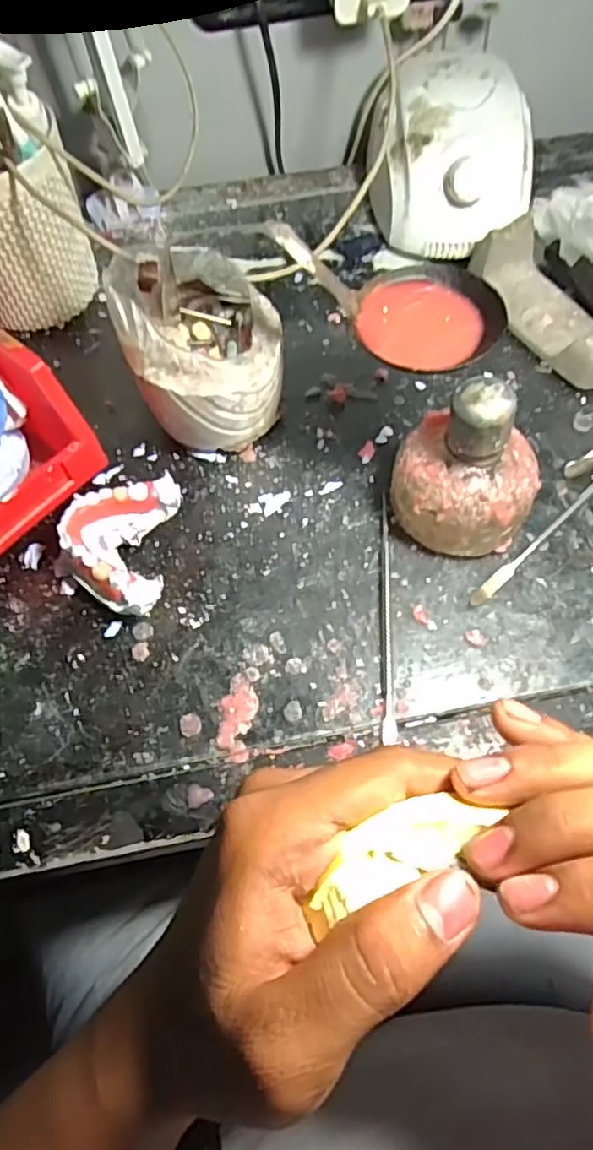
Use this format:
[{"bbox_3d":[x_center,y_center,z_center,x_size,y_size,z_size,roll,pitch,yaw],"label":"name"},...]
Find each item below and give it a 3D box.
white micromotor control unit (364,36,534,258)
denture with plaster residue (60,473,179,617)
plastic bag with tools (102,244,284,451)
[{"bbox_3d":[0.112,-0.300,0.472,0.109,0.080,0.138,4,63,3],"label":"white micromotor control unit"},{"bbox_3d":[-0.098,-0.016,0.362,0.056,0.031,0.078,5,64,3],"label":"denture with plaster residue"},{"bbox_3d":[-0.052,-0.126,0.380,0.089,0.096,0.083,-17,64,-8],"label":"plastic bag with tools"}]

